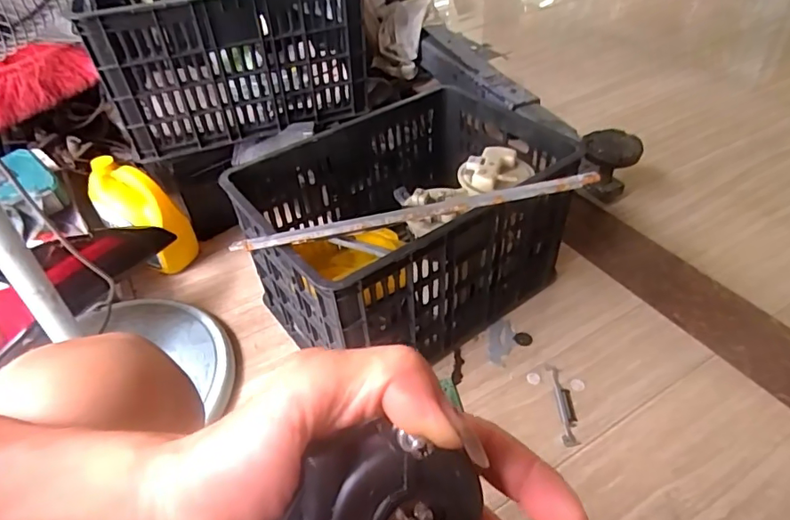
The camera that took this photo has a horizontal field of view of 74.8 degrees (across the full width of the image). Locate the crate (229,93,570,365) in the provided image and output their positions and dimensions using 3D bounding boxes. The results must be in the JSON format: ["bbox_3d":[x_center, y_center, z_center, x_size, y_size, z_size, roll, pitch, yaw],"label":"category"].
[{"bbox_3d":[0.021,-0.067,0.930,0.500,0.292,0.404,-31,47,-26],"label":"crate"}]

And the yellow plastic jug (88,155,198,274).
[{"bbox_3d":[-0.492,-0.090,1.017,0.094,0.260,0.090,-18,29,38],"label":"yellow plastic jug"}]

